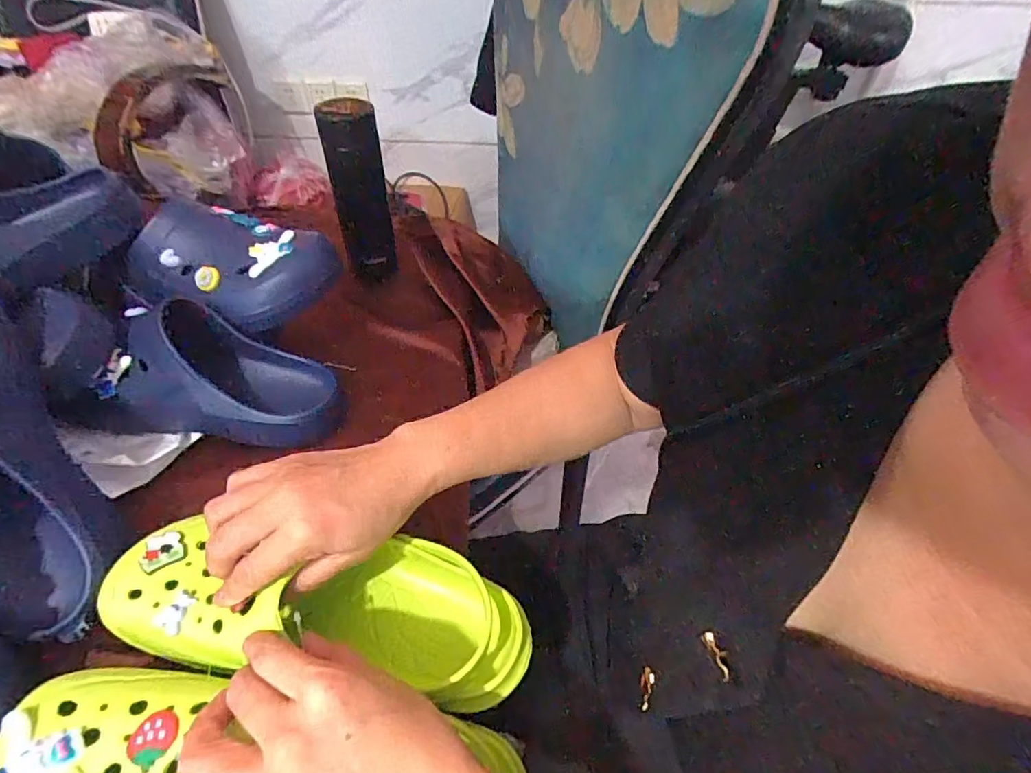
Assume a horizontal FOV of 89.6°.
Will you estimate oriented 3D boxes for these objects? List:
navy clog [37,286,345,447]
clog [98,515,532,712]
[{"bbox_3d":[-0.299,-0.010,0.490,0.261,0.083,0.109,14,46,-17],"label":"navy clog"},{"bbox_3d":[-0.134,0.151,0.356,0.279,0.077,0.099,9,48,-5],"label":"clog"}]

